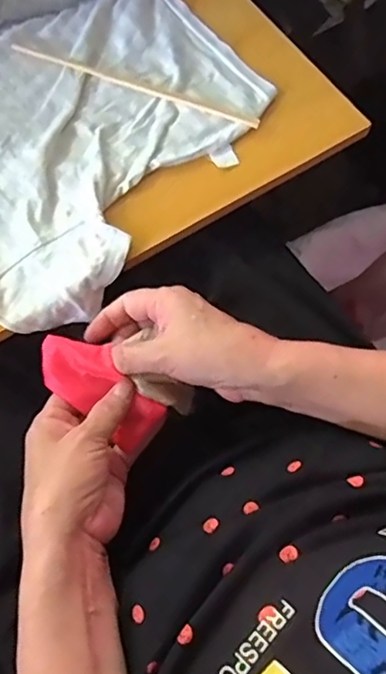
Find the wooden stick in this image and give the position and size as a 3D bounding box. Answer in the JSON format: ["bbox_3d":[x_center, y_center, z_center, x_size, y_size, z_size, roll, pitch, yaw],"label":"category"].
[{"bbox_3d":[-0.051,-0.219,0.505,0.226,0.006,0.009,21,69,5],"label":"wooden stick"}]

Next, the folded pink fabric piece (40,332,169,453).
[{"bbox_3d":[-0.065,0.034,0.408,0.094,0.017,0.043,41,71,-2],"label":"folded pink fabric piece"}]

